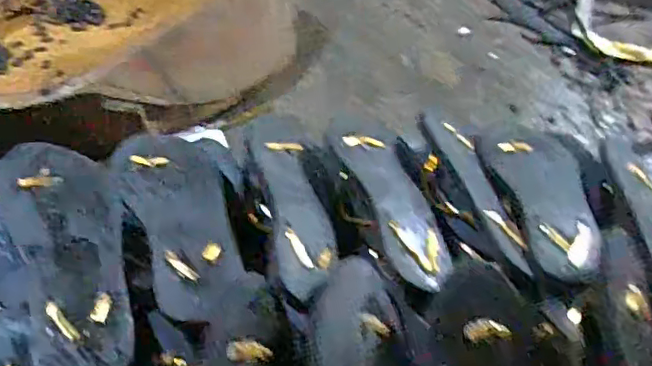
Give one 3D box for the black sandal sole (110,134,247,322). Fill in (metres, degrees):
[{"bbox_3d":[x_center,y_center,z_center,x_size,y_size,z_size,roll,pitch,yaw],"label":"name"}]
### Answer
[{"bbox_3d":[-0.138,0.024,0.552,0.091,0.043,0.234,-18,59,-17],"label":"black sandal sole"}]

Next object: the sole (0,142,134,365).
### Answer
[{"bbox_3d":[-0.218,0.052,0.502,0.089,0.028,0.245,-19,57,-19],"label":"sole"}]

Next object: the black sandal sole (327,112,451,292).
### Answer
[{"bbox_3d":[0.065,0.009,0.583,0.067,0.027,0.223,-13,58,-14],"label":"black sandal sole"}]

